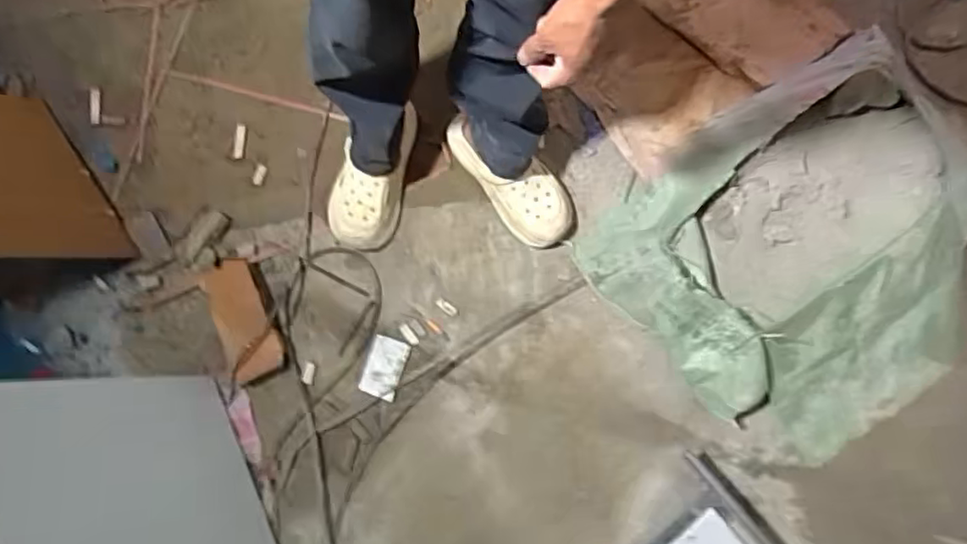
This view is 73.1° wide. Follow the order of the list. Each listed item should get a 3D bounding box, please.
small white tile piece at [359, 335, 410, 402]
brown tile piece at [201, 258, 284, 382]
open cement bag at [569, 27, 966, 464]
[{"bbox_3d":[-0.169,0.161,1.105,0.064,0.010,0.098,16,77,5],"label":"small white tile piece"},{"bbox_3d":[-0.412,0.075,1.106,0.090,0.024,0.205,-24,77,-5],"label":"brown tile piece"},{"bbox_3d":[0.557,-0.045,1.057,0.648,0.137,0.544,-36,78,-8],"label":"open cement bag"}]

